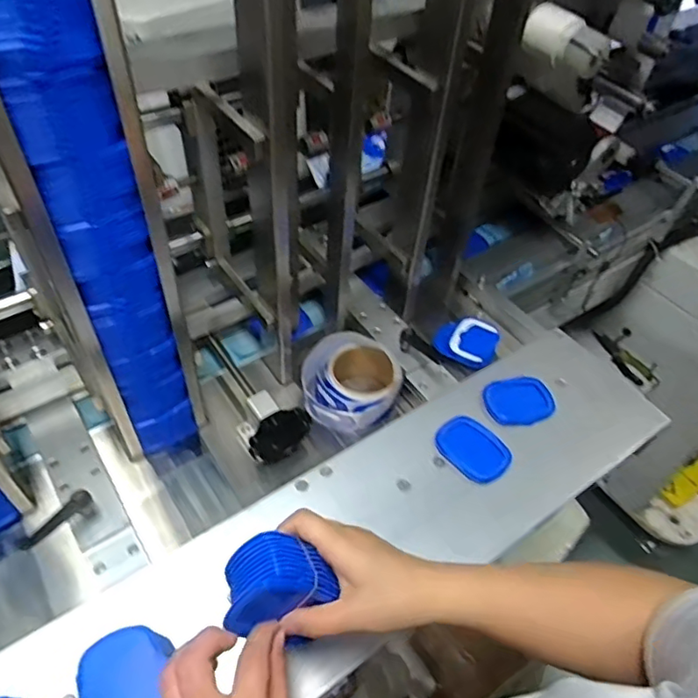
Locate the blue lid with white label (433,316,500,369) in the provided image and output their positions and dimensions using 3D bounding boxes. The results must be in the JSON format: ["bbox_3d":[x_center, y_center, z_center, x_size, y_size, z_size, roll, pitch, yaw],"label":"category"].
[{"bbox_3d":[0.168,-0.019,0.819,0.086,0.014,0.103,17,50,10],"label":"blue lid with white label"}]

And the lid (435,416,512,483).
[{"bbox_3d":[0.139,0.111,0.649,0.061,0.012,0.080,-35,60,-30],"label":"lid"}]

